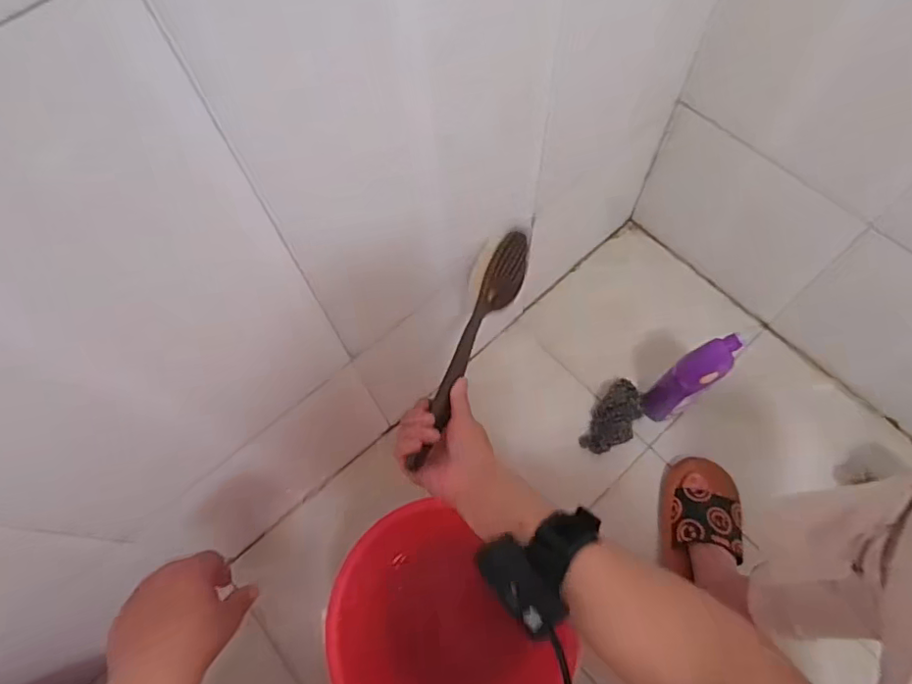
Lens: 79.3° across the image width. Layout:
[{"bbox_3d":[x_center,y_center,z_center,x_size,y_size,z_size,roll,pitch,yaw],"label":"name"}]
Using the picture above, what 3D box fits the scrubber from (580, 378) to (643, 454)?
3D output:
[{"bbox_3d":[0.249,0.123,0.864,0.068,0.057,0.117,30,70,15],"label":"scrubber"}]

